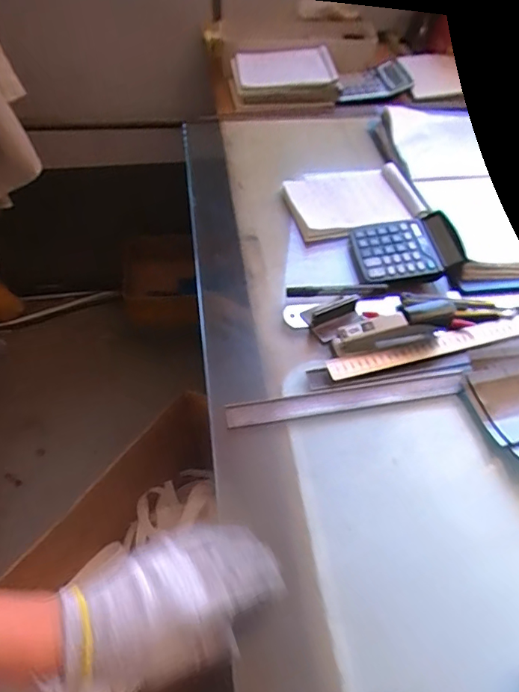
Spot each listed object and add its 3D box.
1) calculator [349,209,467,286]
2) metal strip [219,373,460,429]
[{"bbox_3d":[0.218,-0.147,0.755,0.153,0.039,0.132,-2,50,-8],"label":"calculator"},{"bbox_3d":[0.105,0.062,0.595,0.288,0.009,0.029,-7,51,-12],"label":"metal strip"}]

